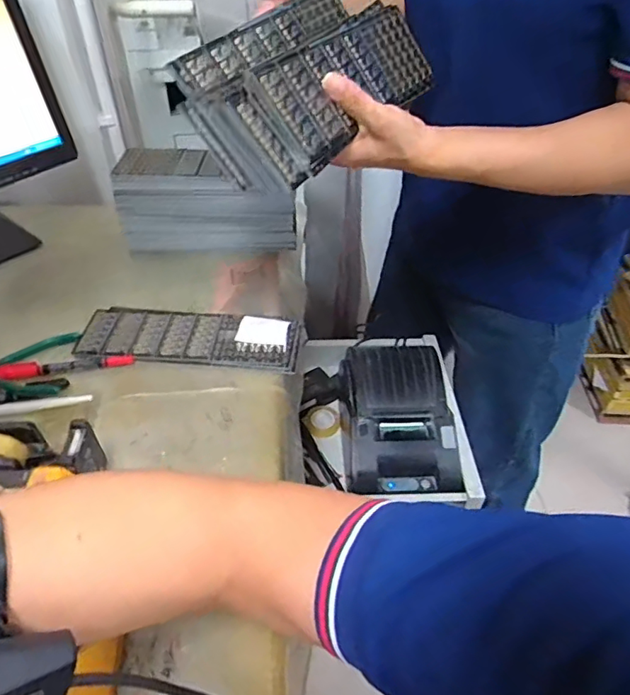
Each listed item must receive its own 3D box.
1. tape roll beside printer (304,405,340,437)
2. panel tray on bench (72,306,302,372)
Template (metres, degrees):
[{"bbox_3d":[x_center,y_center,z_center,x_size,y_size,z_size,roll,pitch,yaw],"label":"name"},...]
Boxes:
[{"bbox_3d":[0.011,0.108,0.787,0.050,0.025,0.040,2,43,1],"label":"tape roll beside printer"},{"bbox_3d":[-0.137,-0.011,0.593,0.237,0.015,0.082,4,43,3],"label":"panel tray on bench"}]

